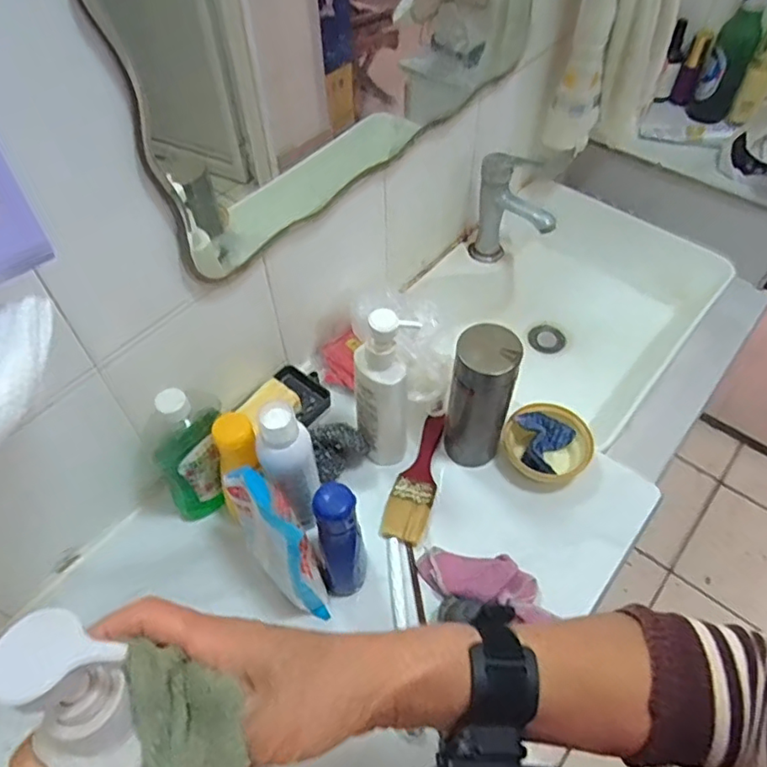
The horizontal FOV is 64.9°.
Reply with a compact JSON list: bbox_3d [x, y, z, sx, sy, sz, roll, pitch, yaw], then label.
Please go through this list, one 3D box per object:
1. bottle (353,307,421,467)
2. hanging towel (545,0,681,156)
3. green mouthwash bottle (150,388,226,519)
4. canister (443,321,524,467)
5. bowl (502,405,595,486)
[{"bbox_3d":[0.002,0.023,0.633,0.063,0.219,0.067,-2,53,0],"label":"bottle"},{"bbox_3d":[0.334,-0.500,0.848,0.124,0.345,0.103,23,57,17],"label":"hanging towel"},{"bbox_3d":[-0.198,0.077,0.630,0.078,0.181,0.050,-20,56,-13],"label":"green mouthwash bottle"},{"bbox_3d":[0.107,0.021,0.662,0.062,0.194,0.059,19,56,15],"label":"canister"},{"bbox_3d":[0.190,0.076,0.713,0.098,0.055,0.096,0,53,1],"label":"bowl"}]

